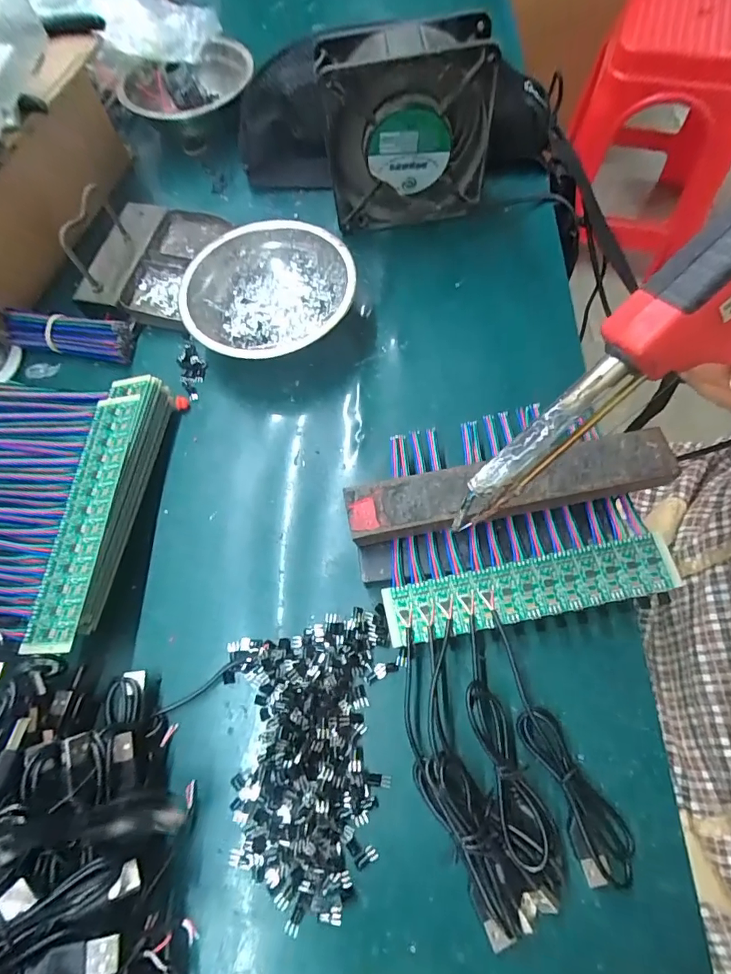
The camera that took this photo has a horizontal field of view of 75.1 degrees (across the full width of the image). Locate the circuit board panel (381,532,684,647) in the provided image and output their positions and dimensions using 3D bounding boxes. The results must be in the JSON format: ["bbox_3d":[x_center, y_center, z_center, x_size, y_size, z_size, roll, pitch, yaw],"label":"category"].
[{"bbox_3d":[0.093,0.058,0.272,0.163,0.004,0.031,-11,70,1],"label":"circuit board panel"}]

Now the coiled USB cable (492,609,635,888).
[{"bbox_3d":[0.095,0.132,0.249,0.027,0.013,0.128,-23,68,-6],"label":"coiled USB cable"}]

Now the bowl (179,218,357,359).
[{"bbox_3d":[-0.072,-0.142,0.361,0.126,0.039,0.118,-26,68,-8],"label":"bowl"}]

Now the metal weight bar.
[{"bbox_3d":[0.083,0.002,0.282,0.186,0.025,0.036,-10,67,-1],"label":"metal weight bar"}]

